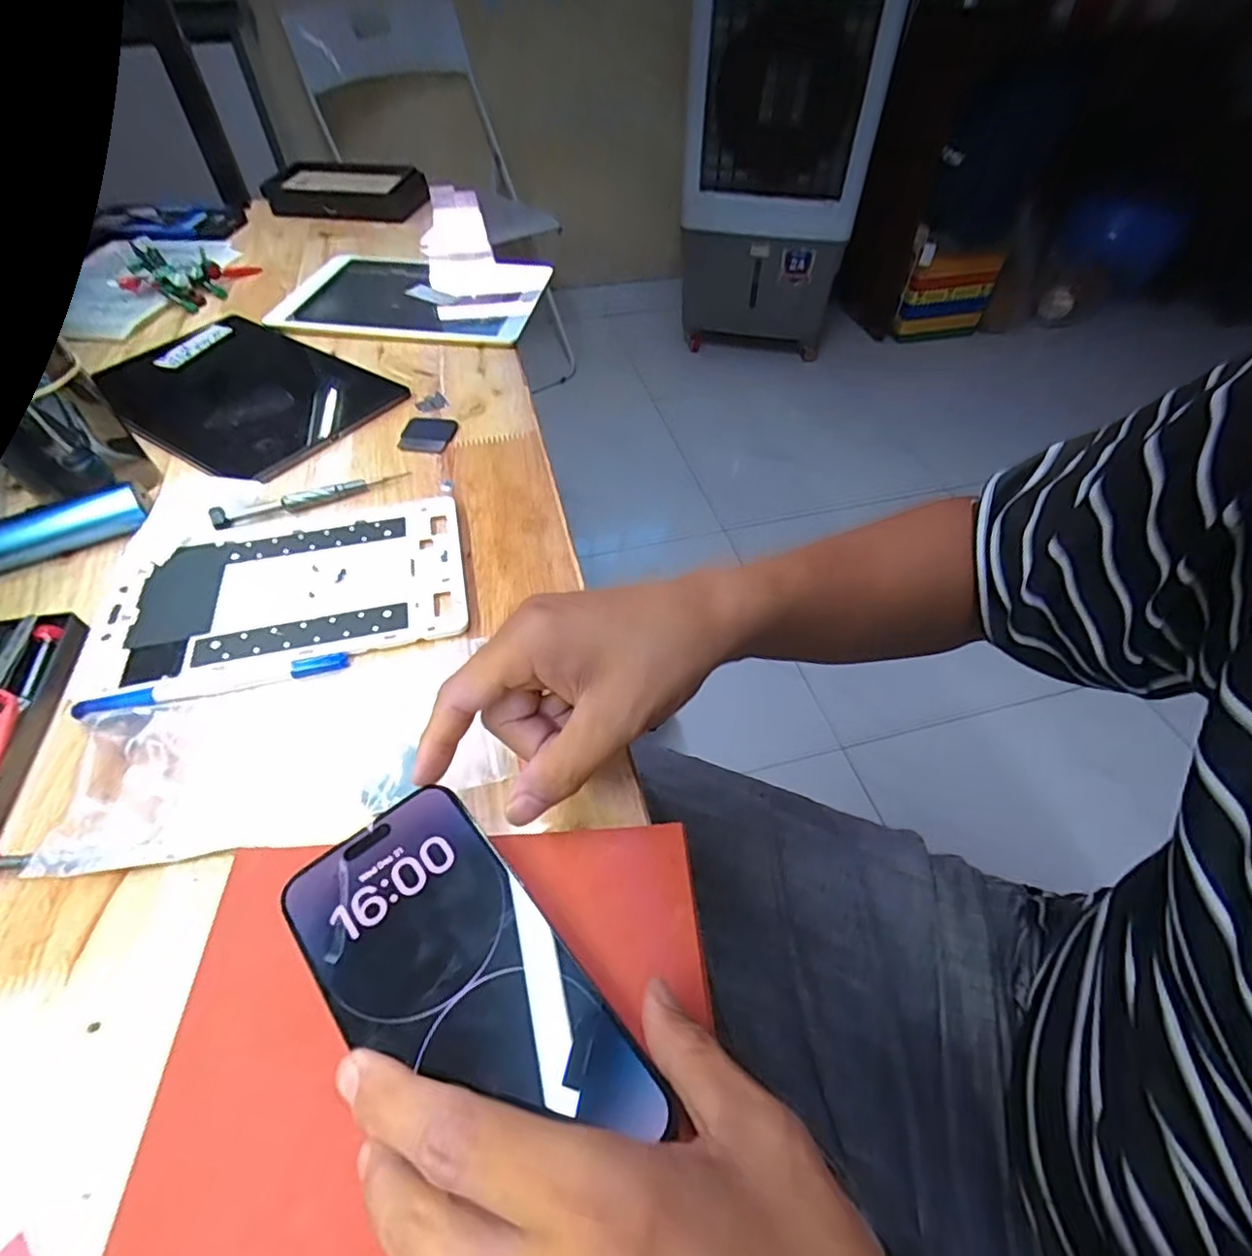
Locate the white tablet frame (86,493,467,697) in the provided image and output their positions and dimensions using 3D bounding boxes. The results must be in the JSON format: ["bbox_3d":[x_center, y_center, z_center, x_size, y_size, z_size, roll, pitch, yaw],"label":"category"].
[{"bbox_3d":[-0.203,-0.026,0.376,0.203,0.004,0.120,-11,52,-10],"label":"white tablet frame"}]

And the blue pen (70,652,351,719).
[{"bbox_3d":[-0.215,0.029,0.324,0.130,0.006,0.013,-12,52,-11],"label":"blue pen"}]

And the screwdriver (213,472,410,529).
[{"bbox_3d":[-0.214,-0.091,0.425,0.125,0.011,0.014,-20,54,-16],"label":"screwdriver"}]

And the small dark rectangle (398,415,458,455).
[{"bbox_3d":[-0.155,-0.153,0.483,0.039,0.004,0.043,7,51,5],"label":"small dark rectangle"}]

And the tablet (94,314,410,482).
[{"bbox_3d":[-0.316,-0.198,0.508,0.223,0.012,0.162,26,55,18],"label":"tablet"}]

